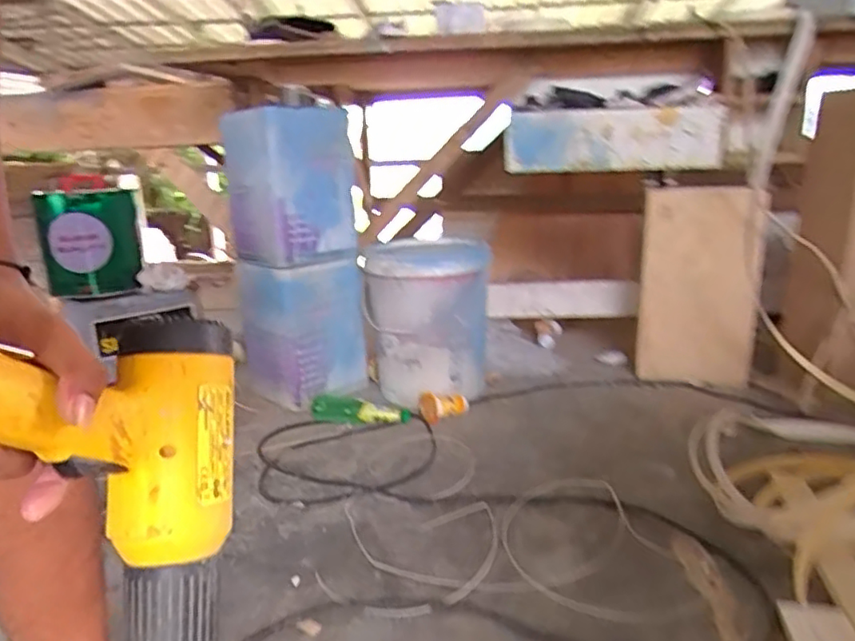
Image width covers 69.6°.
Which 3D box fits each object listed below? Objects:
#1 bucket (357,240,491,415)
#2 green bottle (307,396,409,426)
[{"bbox_3d":[0.003,-0.004,1.510,0.304,0.364,0.310,-2,16,0],"label":"bucket"},{"bbox_3d":[-0.155,0.205,1.381,0.232,0.048,0.063,2,16,12],"label":"green bottle"}]

